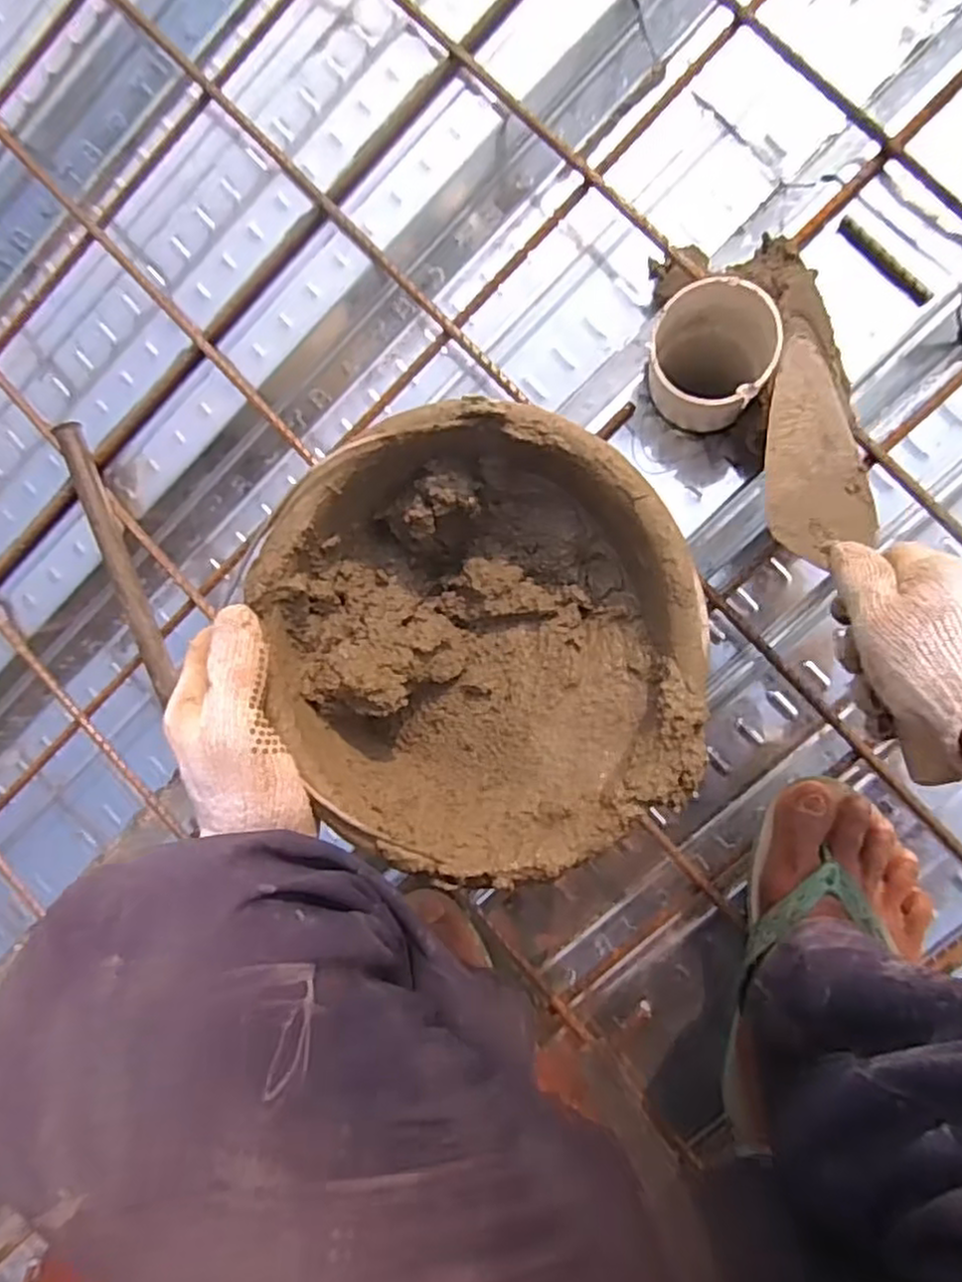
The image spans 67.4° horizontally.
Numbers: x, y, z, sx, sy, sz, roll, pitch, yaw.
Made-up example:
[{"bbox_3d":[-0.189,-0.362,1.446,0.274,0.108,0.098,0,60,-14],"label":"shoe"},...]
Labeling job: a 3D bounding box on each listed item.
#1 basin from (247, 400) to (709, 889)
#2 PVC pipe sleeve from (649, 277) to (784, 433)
[{"bbox_3d":[0.005,-0.003,0.420,0.226,0.097,0.247,0,92,9],"label":"basin"},{"bbox_3d":[0.155,-0.196,0.502,0.082,0.082,0.078,0,92,9],"label":"PVC pipe sleeve"}]

